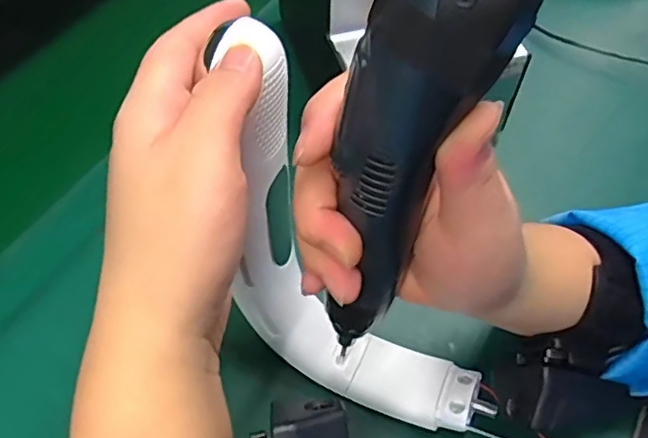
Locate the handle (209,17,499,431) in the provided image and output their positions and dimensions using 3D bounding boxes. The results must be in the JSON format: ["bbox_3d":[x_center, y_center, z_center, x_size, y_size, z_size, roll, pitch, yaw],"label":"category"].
[{"bbox_3d":[-0.001,0.019,0.297,0.070,0.225,0.080,-38,30,-22],"label":"handle"}]

